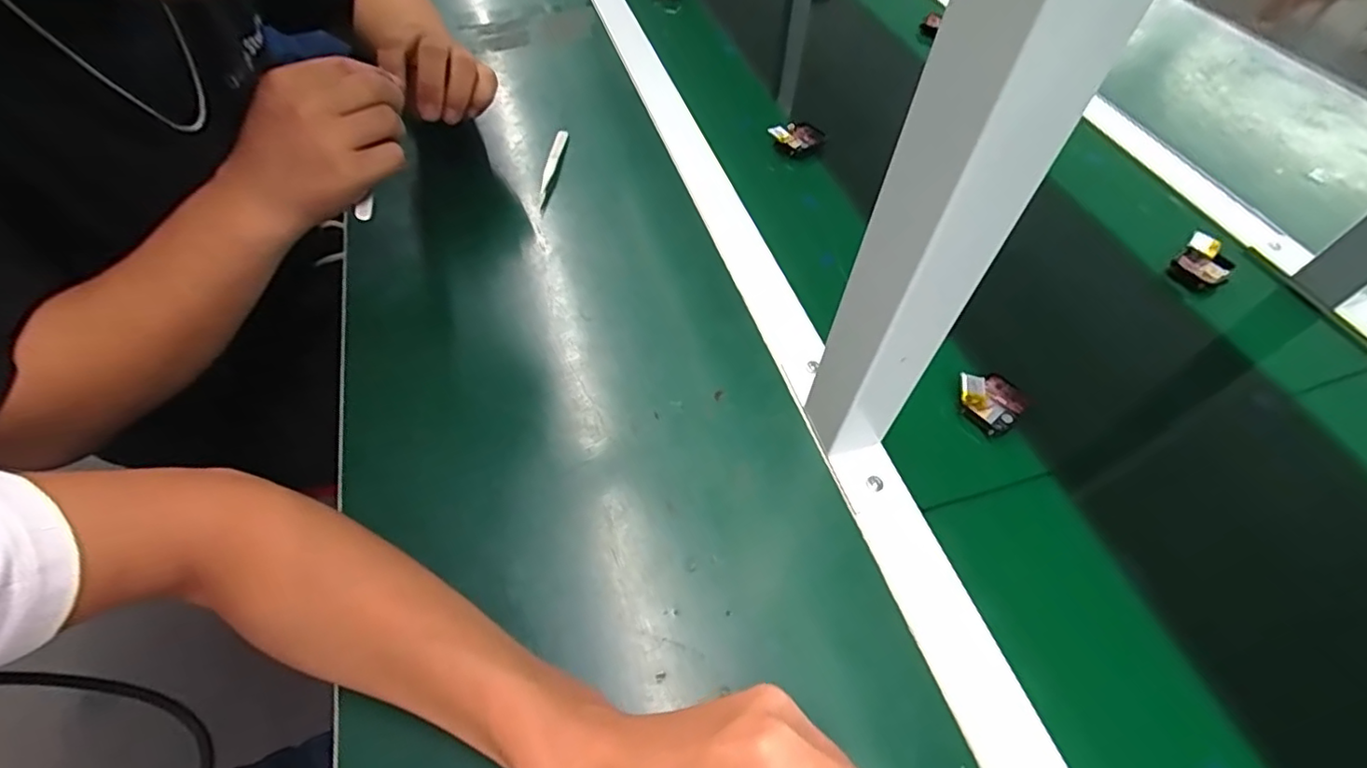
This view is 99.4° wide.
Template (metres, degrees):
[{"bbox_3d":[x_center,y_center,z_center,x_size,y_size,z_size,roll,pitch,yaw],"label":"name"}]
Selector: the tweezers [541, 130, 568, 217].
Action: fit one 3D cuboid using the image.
[{"bbox_3d":[-0.121,-0.200,0.539,0.009,0.016,0.116,2,57,4],"label":"tweezers"}]

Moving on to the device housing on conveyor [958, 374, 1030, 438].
[{"bbox_3d":[0.213,0.009,0.398,0.044,0.016,0.043,-34,61,-18],"label":"device housing on conveyor"}]

